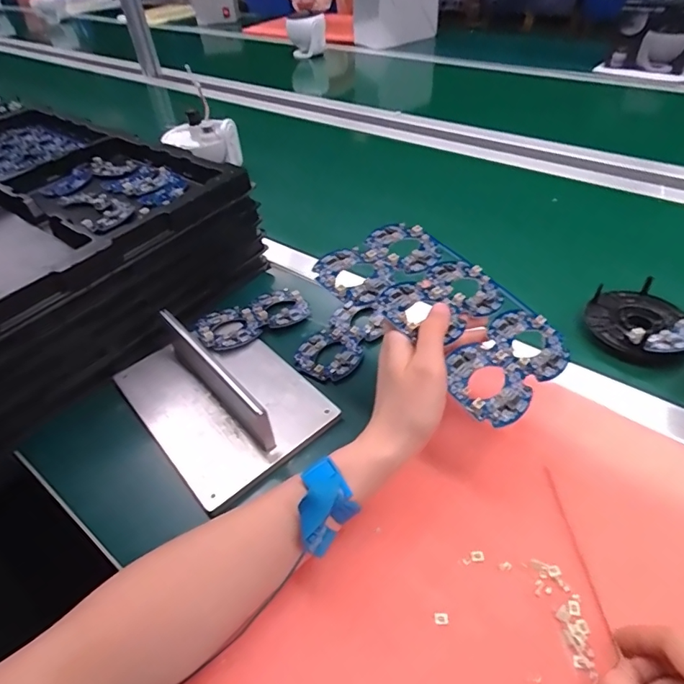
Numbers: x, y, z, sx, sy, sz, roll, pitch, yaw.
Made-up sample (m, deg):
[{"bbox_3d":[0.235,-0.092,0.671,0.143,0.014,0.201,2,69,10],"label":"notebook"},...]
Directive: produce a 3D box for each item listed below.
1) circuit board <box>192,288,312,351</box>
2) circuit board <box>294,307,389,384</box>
[{"bbox_3d":[-0.098,-0.027,0.528,0.127,0.016,0.059,-30,48,-25],"label":"circuit board"},{"bbox_3d":[0.000,-0.002,0.502,0.065,0.009,0.113,24,50,27],"label":"circuit board"}]

